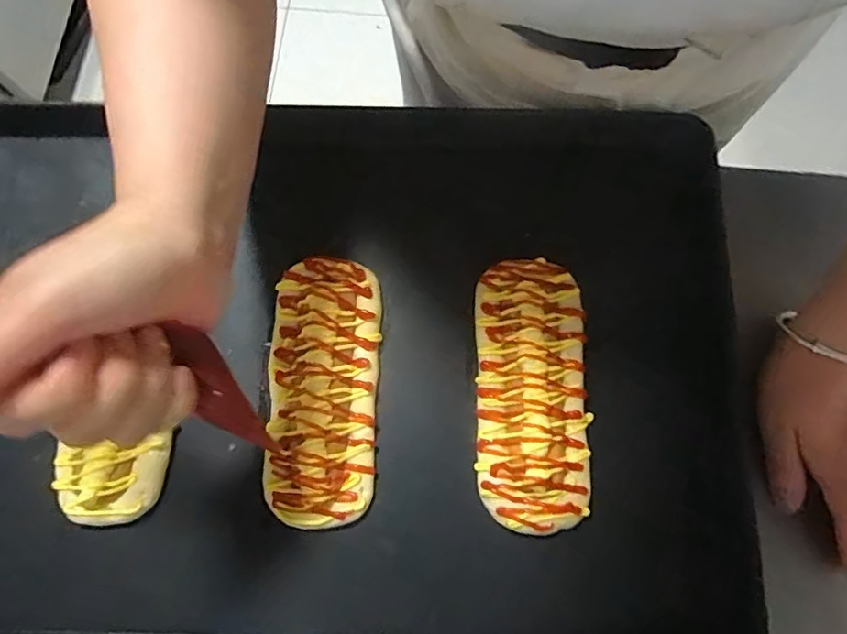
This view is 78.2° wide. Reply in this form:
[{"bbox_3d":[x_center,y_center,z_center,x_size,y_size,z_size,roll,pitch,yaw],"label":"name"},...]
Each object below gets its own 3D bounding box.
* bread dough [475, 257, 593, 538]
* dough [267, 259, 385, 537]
[{"bbox_3d":[0.077,0.052,0.370,0.076,0.021,0.186,1,76,0],"label":"bread dough"},{"bbox_3d":[-0.073,0.048,0.372,0.075,0.023,0.187,2,76,0],"label":"dough"}]

